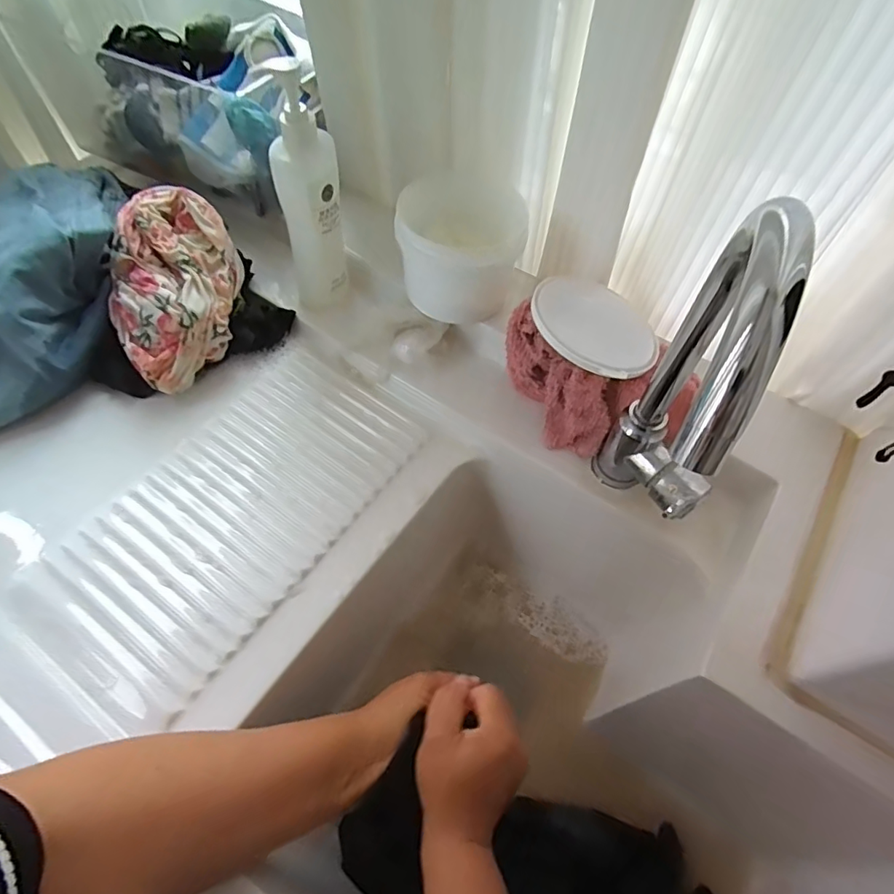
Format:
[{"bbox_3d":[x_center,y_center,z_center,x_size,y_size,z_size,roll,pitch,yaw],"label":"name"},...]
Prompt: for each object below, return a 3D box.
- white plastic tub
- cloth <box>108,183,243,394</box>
[{"bbox_3d":[0.017,-0.202,0.548,0.120,0.098,0.100,7,58,3],"label":"white plastic tub"},{"bbox_3d":[-0.272,-0.159,0.544,0.128,0.111,0.171,-23,62,-15],"label":"cloth"}]

